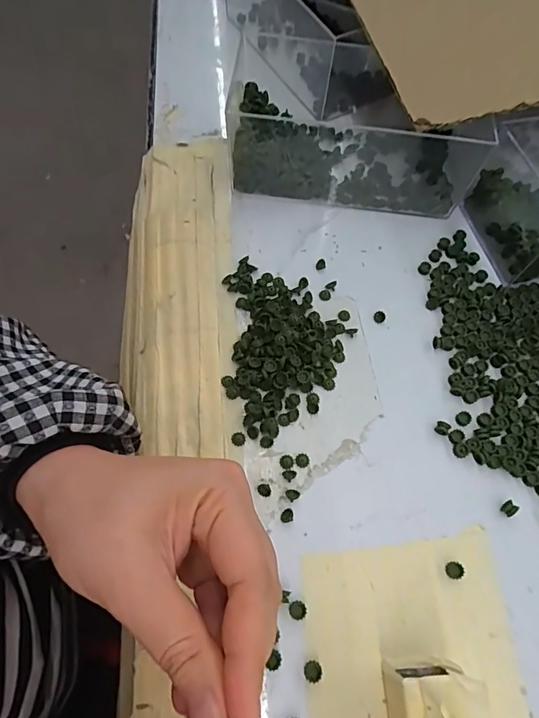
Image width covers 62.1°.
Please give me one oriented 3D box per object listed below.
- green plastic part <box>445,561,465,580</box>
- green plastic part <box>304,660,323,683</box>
[{"bbox_3d":[0.101,0.116,0.244,0.009,0.005,0.009,1,66,-2],"label":"green plastic part"},{"bbox_3d":[0.022,0.155,0.222,0.009,0.004,0.008,-17,68,-10],"label":"green plastic part"}]

